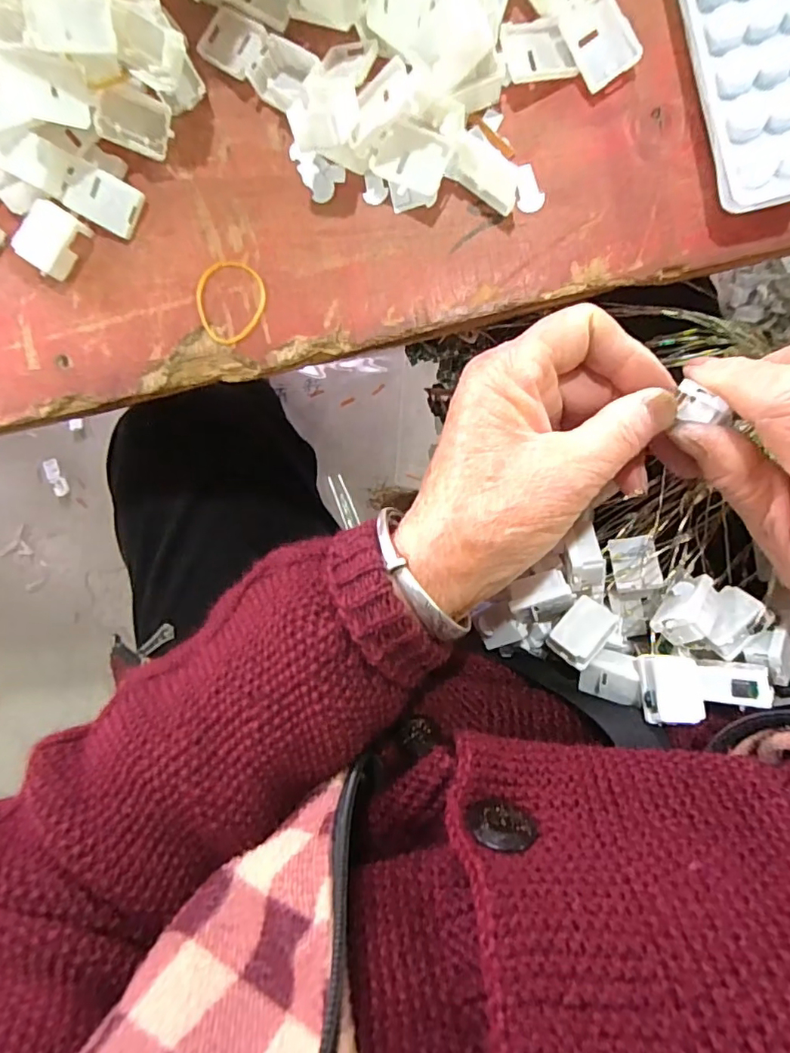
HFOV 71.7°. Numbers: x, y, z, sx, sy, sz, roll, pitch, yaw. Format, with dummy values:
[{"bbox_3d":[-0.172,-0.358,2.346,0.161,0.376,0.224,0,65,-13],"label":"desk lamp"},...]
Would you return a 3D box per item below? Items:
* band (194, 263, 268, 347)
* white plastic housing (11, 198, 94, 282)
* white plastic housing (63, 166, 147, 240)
[{"bbox_3d":[-0.067,-0.090,0.218,0.031,0.004,0.031,0,91,8],"label":"band"},{"bbox_3d":[-0.139,-0.115,0.221,0.020,0.009,0.025,33,90,-24],"label":"white plastic housing"},{"bbox_3d":[-0.116,-0.131,0.219,0.028,0.005,0.019,27,104,-8],"label":"white plastic housing"}]

